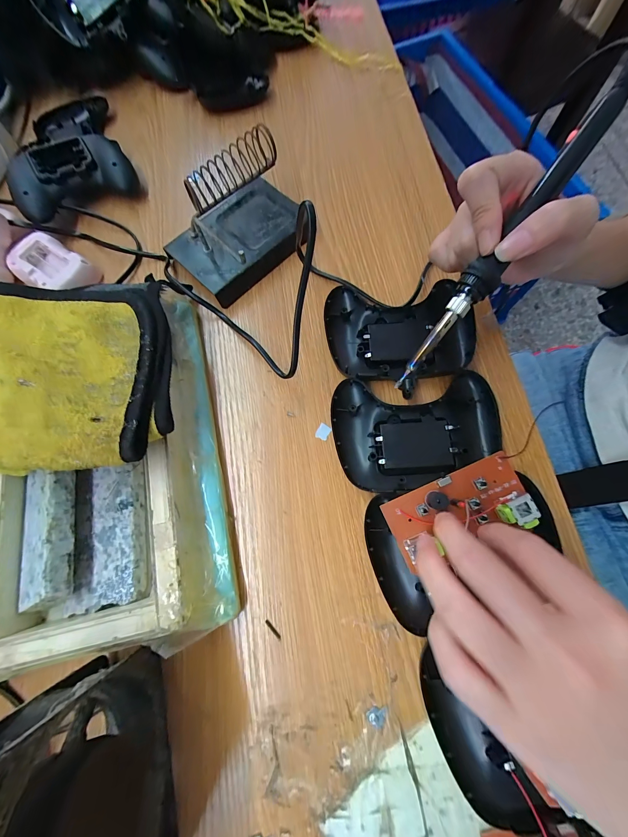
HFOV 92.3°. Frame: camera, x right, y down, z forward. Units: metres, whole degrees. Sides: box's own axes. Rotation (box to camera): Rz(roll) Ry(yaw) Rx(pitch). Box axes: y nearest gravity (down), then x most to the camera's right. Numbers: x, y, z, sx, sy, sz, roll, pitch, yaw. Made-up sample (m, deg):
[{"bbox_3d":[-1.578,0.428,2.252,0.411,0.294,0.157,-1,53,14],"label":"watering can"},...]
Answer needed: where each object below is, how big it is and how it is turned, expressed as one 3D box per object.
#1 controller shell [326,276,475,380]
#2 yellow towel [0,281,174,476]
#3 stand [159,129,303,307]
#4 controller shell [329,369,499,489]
[{"bbox_3d":[0.071,-0.074,0.260,0.115,0.026,0.087,-4,73,2],"label":"controller shell"},{"bbox_3d":[-0.171,-0.036,0.212,0.128,0.028,0.149,-10,72,-2],"label":"yellow towel"},{"bbox_3d":[-0.070,-0.189,0.285,0.136,0.062,0.094,-41,75,-9],"label":"stand"},{"bbox_3d":[0.079,0.008,0.238,0.122,0.023,0.086,-10,73,0],"label":"controller shell"}]

